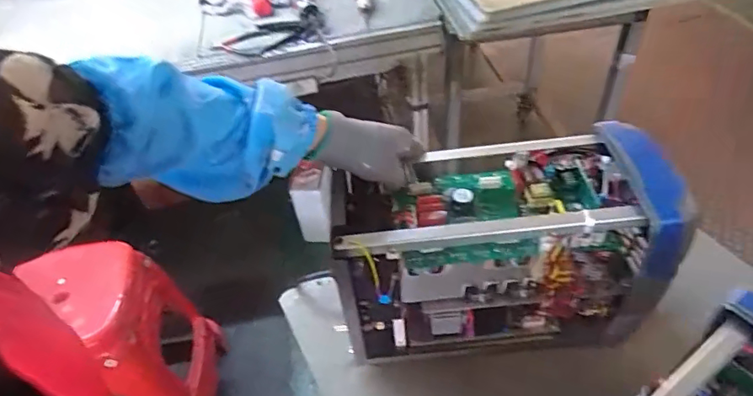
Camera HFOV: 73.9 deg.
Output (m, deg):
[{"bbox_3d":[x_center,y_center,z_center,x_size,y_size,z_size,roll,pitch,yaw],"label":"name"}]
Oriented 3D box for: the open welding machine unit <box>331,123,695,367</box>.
[{"bbox_3d":[0.142,0.064,0.603,0.342,0.236,0.145,-5,47,2],"label":"open welding machine unit"}]

